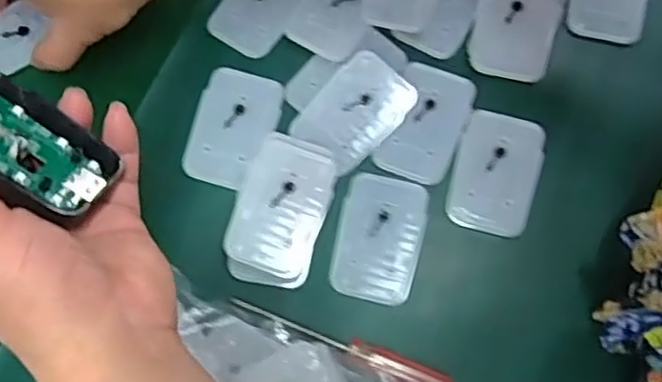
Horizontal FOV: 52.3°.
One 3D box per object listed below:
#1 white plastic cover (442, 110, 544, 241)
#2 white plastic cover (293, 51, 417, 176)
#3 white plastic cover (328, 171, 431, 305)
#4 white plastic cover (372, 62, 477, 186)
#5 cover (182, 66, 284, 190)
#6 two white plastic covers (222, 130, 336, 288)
[{"bbox_3d":[0.095,-0.012,0.385,0.047,0.004,0.069,17,74,-2],"label":"white plastic cover"},{"bbox_3d":[0.014,-0.047,0.392,0.068,0.011,0.047,-42,83,-15],"label":"white plastic cover"},{"bbox_3d":[0.028,0.026,0.379,0.047,0.004,0.070,13,74,-3],"label":"white plastic cover"},{"bbox_3d":[0.056,-0.041,0.396,0.042,0.006,0.070,22,74,0],"label":"white plastic cover"},{"bbox_3d":[-0.058,-0.038,0.398,0.045,0.004,0.070,20,74,-1],"label":"cover"},{"bbox_3d":[-0.027,0.009,0.371,0.047,0.010,0.082,17,74,-2],"label":"two white plastic covers"}]

